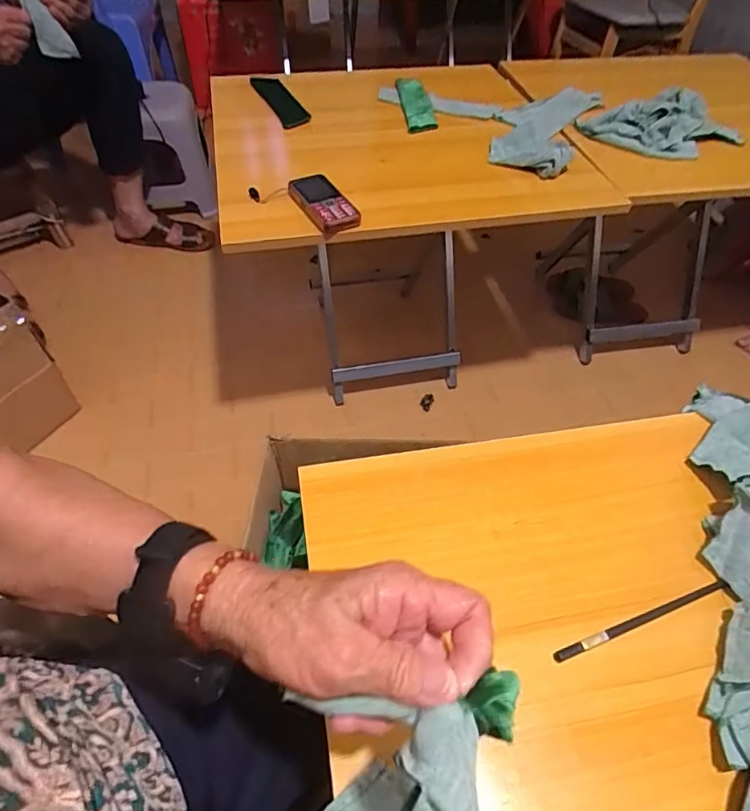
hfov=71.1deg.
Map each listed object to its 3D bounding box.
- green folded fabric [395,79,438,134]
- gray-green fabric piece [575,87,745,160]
[{"bbox_3d":[0.076,-0.574,0.992,0.062,0.020,0.215,-4,50,-5],"label":"green folded fabric"},{"bbox_3d":[0.496,-0.484,0.903,0.241,0.060,0.123,-9,50,-9],"label":"gray-green fabric piece"}]

